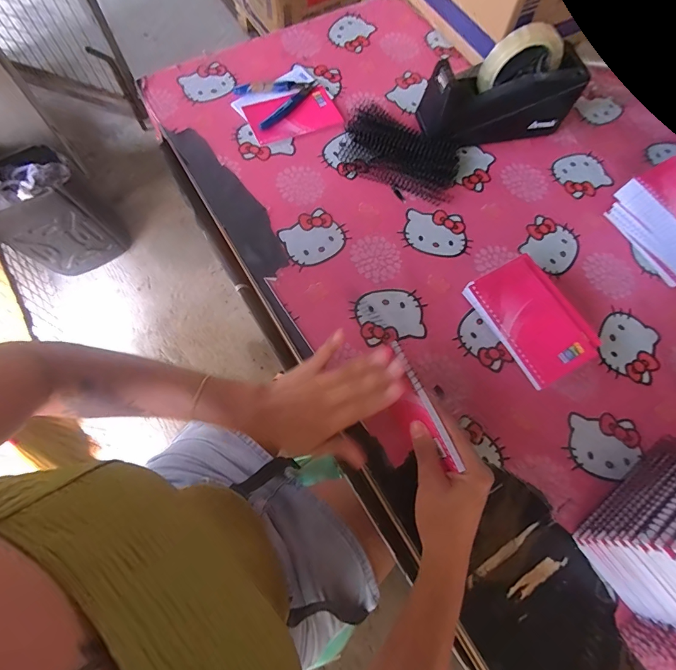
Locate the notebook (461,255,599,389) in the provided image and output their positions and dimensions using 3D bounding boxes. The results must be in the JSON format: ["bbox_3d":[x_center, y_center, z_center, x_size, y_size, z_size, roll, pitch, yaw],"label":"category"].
[{"bbox_3d":[0.212,-0.019,0.421,0.099,0.012,0.131,-29,74,-12],"label":"notebook"}]

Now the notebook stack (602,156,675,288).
[{"bbox_3d":[0.438,-0.149,0.503,0.102,0.053,0.140,-27,74,-11],"label":"notebook stack"}]

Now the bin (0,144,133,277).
[{"bbox_3d":[-0.912,-0.378,1.253,0.318,0.372,0.233,-29,74,-12],"label":"bin"}]

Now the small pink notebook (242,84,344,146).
[{"bbox_3d":[-0.064,-0.318,0.562,0.128,0.009,0.074,-22,73,-10],"label":"small pink notebook"}]

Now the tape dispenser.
[{"bbox_3d":[0.219,-0.321,0.518,0.202,0.121,0.072,-11,71,-6],"label":"tape dispenser"}]

